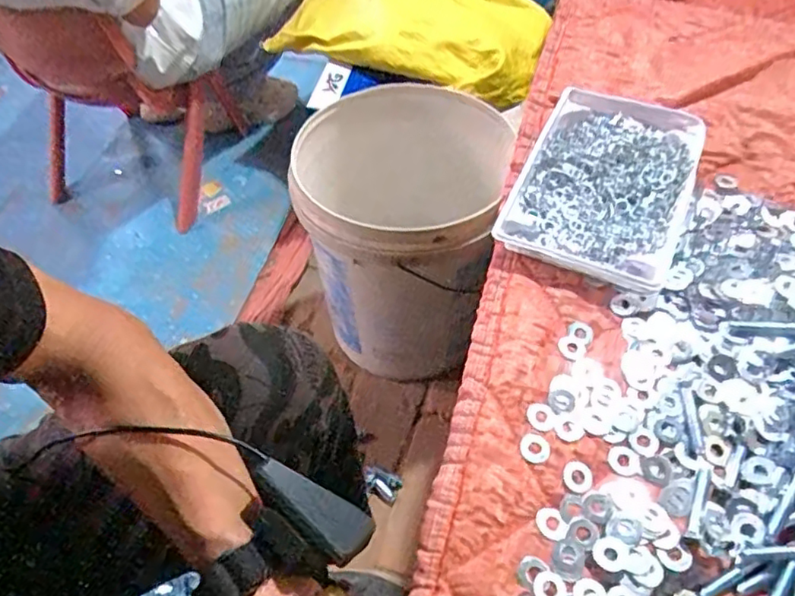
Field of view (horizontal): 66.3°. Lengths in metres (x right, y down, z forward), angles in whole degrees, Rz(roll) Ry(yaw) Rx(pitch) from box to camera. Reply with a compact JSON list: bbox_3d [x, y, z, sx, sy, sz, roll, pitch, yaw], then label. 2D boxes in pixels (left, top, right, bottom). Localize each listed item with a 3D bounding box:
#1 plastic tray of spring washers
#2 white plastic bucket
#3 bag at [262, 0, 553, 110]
[{"bbox_3d":[0.203,-0.114,0.594,0.156,0.030,0.234,21,57,16],"label":"plastic tray of spring washers"},{"bbox_3d":[-0.006,-0.094,0.926,0.303,0.347,0.283,-1,54,1],"label":"white plastic bucket"},{"bbox_3d":[0.030,-0.477,0.990,0.451,0.143,0.252,24,58,18],"label":"bag"}]

